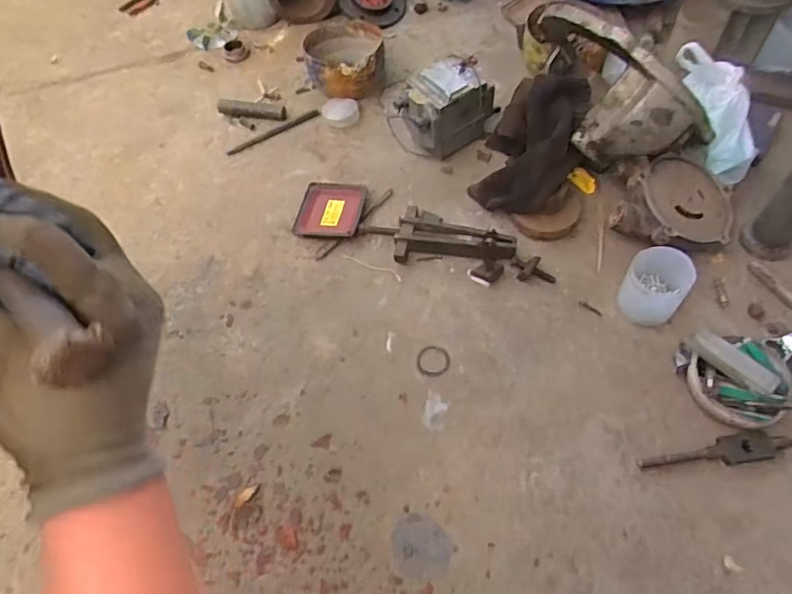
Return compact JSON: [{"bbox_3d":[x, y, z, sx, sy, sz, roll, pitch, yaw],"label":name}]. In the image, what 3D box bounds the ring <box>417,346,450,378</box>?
[{"bbox_3d":[0.061,0.103,0.906,0.052,0.005,0.053,-1,58,2],"label":"ring"}]

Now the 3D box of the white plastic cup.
[{"bbox_3d":[0.414,-0.018,0.906,0.090,0.109,0.088,-1,58,2],"label":"white plastic cup"}]

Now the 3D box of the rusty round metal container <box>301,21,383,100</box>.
[{"bbox_3d":[-0.108,-0.509,1.220,0.173,0.094,0.209,-10,58,-3],"label":"rusty round metal container"}]

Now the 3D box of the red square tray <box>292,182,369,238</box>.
[{"bbox_3d":[-0.121,-0.163,1.054,0.119,0.021,0.121,9,59,9],"label":"red square tray"}]

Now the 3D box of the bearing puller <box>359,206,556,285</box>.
[{"bbox_3d":[0.101,-0.085,0.978,0.339,0.057,0.112,23,62,16],"label":"bearing puller"}]

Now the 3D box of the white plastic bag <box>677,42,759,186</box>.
[{"bbox_3d":[0.552,-0.314,0.963,0.099,0.063,0.236,-14,86,-6],"label":"white plastic bag"}]

